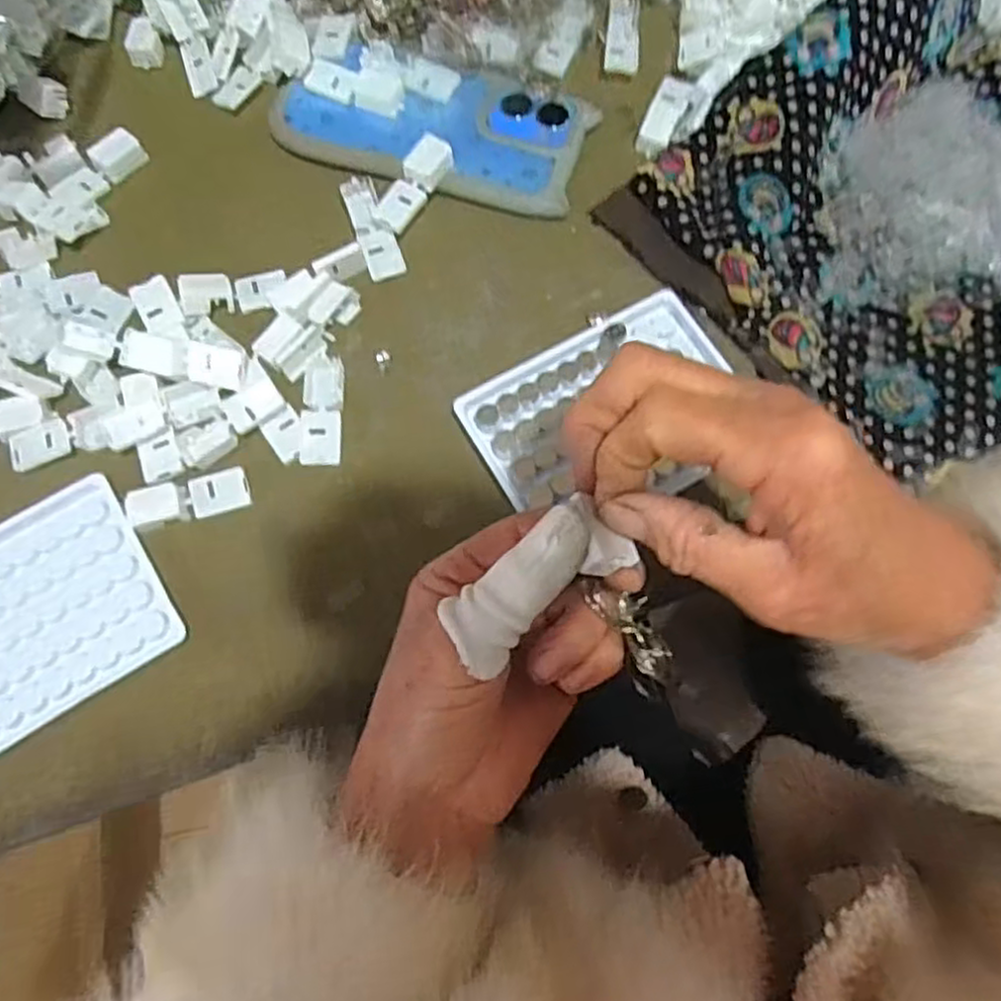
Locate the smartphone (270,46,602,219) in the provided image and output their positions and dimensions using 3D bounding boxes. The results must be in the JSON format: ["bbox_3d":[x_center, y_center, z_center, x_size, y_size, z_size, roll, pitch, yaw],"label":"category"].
[{"bbox_3d":[-0.039,-0.212,0.411,0.171,0.014,0.081,17,74,5],"label":"smartphone"}]

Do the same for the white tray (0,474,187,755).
[{"bbox_3d":[-0.222,0.057,0.332,0.129,0.006,0.096,-33,76,-9],"label":"white tray"}]

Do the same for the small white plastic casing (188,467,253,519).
[{"bbox_3d":[-0.134,-0.004,0.352,0.027,0.004,0.021,-16,74,-5],"label":"small white plastic casing"}]

